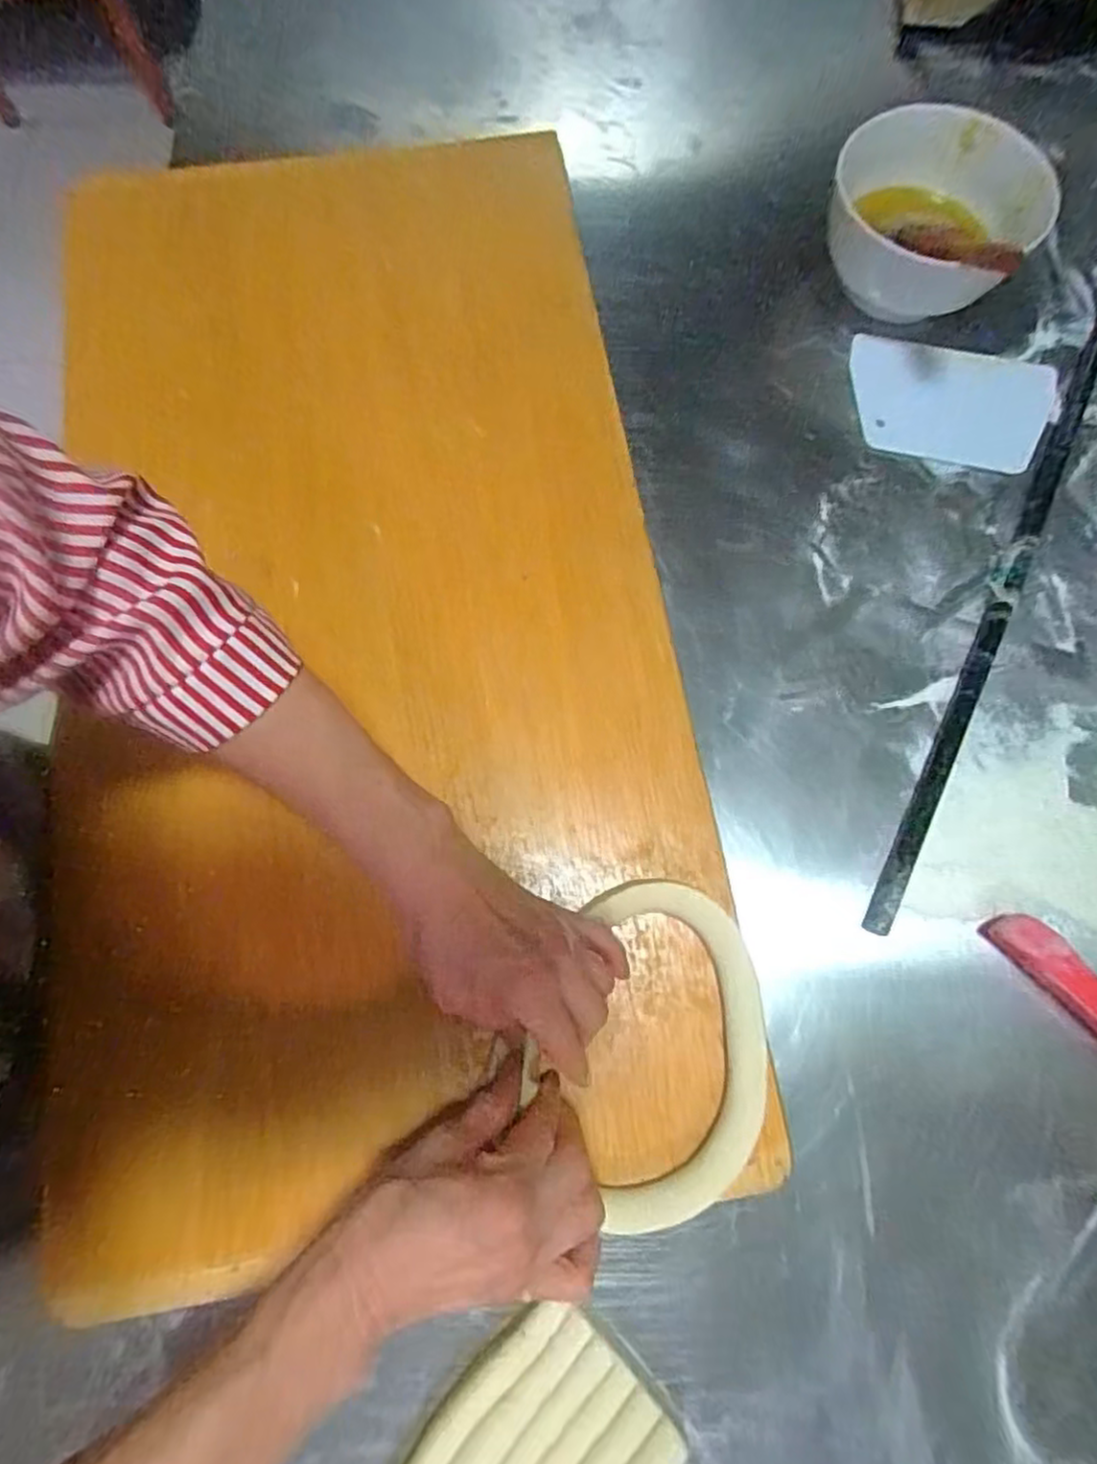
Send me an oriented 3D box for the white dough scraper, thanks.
[{"bbox_3d":[0.306,-0.251,0.529,0.149,0.007,0.110,11,70,3],"label":"white dough scraper"}]

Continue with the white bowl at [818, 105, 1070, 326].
[{"bbox_3d":[0.297,-0.397,0.528,0.140,0.083,0.162,36,76,9],"label":"white bowl"}]

